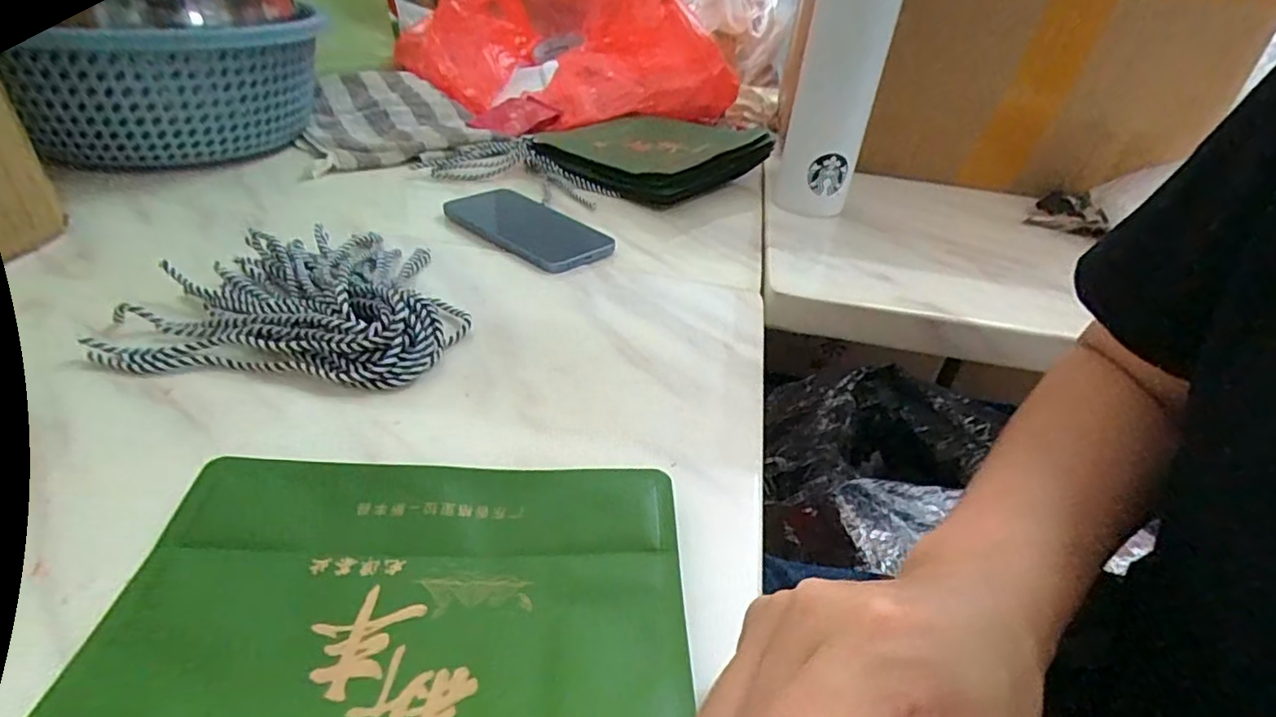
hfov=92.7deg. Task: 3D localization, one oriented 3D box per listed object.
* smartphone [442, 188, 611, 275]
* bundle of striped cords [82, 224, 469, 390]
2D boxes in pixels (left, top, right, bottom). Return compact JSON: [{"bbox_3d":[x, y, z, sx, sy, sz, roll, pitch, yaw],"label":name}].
[{"bbox_3d":[-0.091,-0.109,0.503,0.148,0.010,0.072,31,41,30],"label":"smartphone"},{"bbox_3d":[-0.196,-0.043,0.371,0.176,0.031,0.149,5,35,-3],"label":"bundle of striped cords"}]

